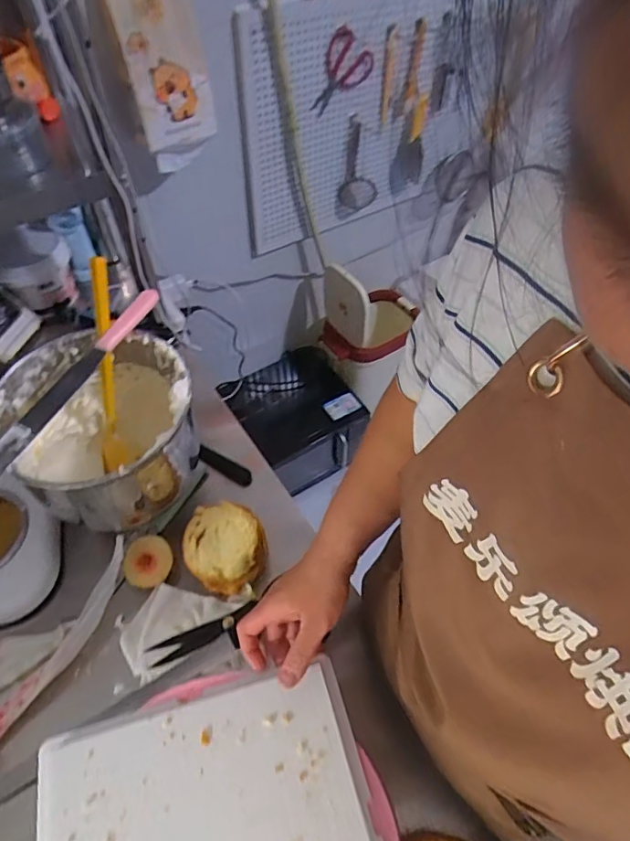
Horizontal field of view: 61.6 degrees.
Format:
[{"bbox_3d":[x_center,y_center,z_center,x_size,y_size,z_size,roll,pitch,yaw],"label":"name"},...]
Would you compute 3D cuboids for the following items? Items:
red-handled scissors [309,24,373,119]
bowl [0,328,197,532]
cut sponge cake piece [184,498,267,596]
[{"bbox_3d":[0.056,-0.710,1.067,0.153,0.136,0.008,-29,59,-20],"label":"red-handled scissors"},{"bbox_3d":[-0.256,0.020,0.662,0.213,0.164,0.213,0,53,0],"label":"bowl"},{"bbox_3d":[-0.118,0.161,0.673,0.096,0.065,0.094,0,53,0],"label":"cut sponge cake piece"}]

